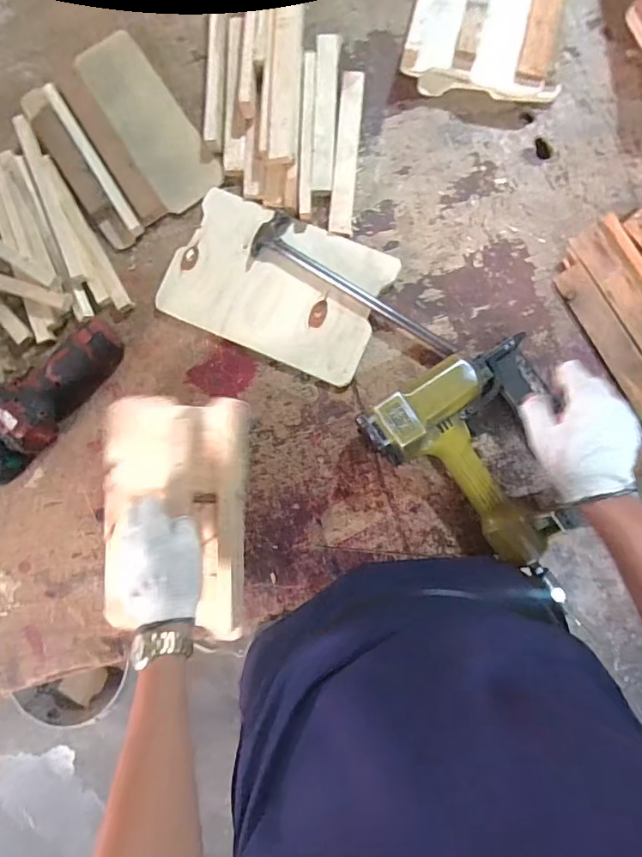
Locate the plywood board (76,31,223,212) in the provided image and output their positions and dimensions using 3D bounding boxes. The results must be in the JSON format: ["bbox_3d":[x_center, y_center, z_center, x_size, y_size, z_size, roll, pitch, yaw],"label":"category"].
[{"bbox_3d":[-0.241,-0.432,0.690,0.091,0.011,0.279,-34,83,0],"label":"plywood board"}]

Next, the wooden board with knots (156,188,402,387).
[{"bbox_3d":[-0.057,-0.190,0.653,0.274,0.012,0.180,23,90,4],"label":"wooden board with knots"}]

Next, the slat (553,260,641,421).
[{"bbox_3d":[0.376,-0.090,0.613,0.040,0.009,0.255,-33,81,35],"label":"slat"}]

